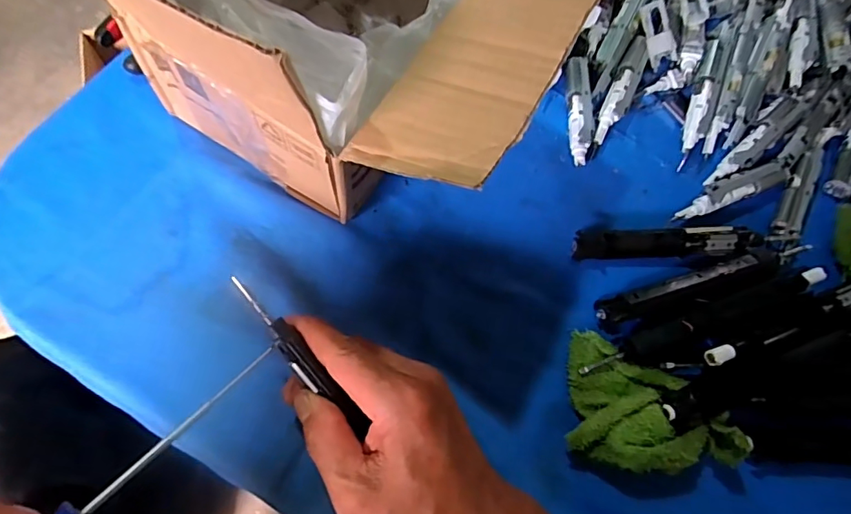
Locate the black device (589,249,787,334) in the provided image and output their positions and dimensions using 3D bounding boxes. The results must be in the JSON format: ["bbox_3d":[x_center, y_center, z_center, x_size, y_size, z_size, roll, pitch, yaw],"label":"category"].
[{"bbox_3d":[0.186,0.021,0.348,0.139,0.015,0.022,-16,73,-12],"label":"black device"}]

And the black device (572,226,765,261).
[{"bbox_3d":[0.175,-0.011,0.359,0.136,0.014,0.020,0,71,-8],"label":"black device"}]

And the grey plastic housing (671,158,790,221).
[{"bbox_3d":[0.235,-0.052,0.379,0.108,0.011,0.019,-21,75,-14],"label":"grey plastic housing"}]

